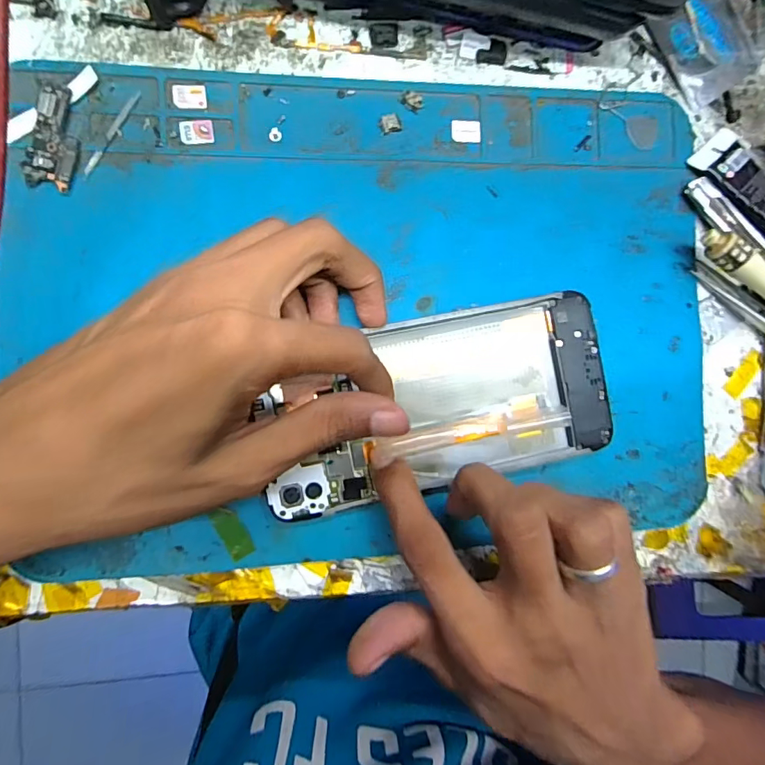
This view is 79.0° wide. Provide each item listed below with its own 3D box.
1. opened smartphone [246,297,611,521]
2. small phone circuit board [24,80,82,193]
[{"bbox_3d":[0.024,0.008,0.195,0.143,0.007,0.069,-11,91,-8],"label":"opened smartphone"},{"bbox_3d":[-0.123,-0.092,0.175,0.016,0.004,0.038,7,89,-9],"label":"small phone circuit board"}]

